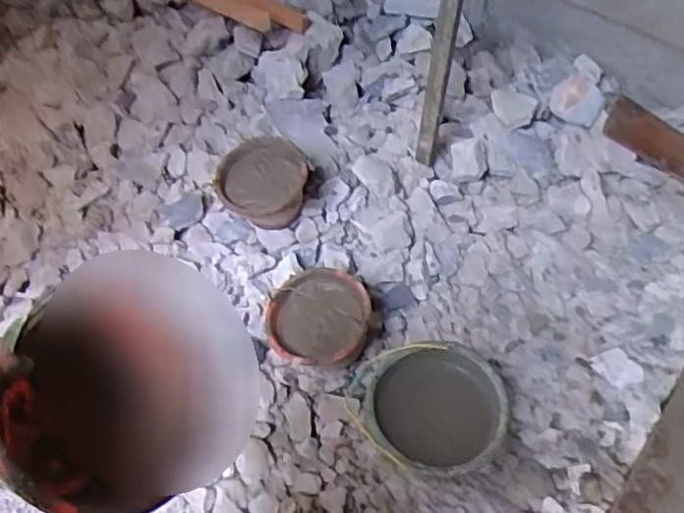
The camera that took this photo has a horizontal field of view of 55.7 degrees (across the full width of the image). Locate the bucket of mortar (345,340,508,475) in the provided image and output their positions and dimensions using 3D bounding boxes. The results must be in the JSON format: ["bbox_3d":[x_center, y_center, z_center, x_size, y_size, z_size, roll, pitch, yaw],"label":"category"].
[{"bbox_3d":[0.175,0.337,1.373,0.310,0.254,0.273,0,57,6],"label":"bucket of mortar"}]

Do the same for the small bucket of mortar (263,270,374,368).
[{"bbox_3d":[-0.052,0.165,1.533,0.218,0.196,0.234,-2,57,3],"label":"small bucket of mortar"}]

